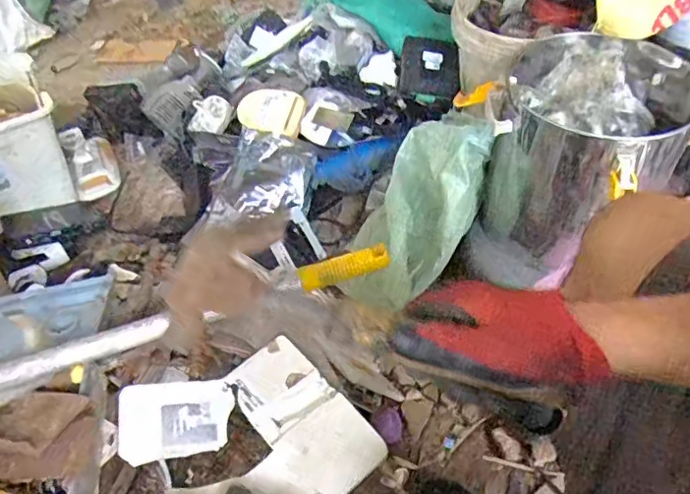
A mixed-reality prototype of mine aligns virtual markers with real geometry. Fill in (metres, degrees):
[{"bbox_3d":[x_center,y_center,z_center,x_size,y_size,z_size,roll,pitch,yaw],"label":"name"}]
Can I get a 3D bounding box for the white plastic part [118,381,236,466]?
[{"bbox_3d":[-0.170,0.172,0.561,0.112,0.010,0.078,-7,53,-17],"label":"white plastic part"}]

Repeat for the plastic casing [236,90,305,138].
[{"bbox_3d":[-0.165,-0.302,1.223,0.142,0.026,0.110,12,69,4],"label":"plastic casing"}]

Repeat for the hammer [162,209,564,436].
[{"bbox_3d":[0.002,0.044,0.361,0.228,0.106,0.026,12,34,-12],"label":"hammer"}]

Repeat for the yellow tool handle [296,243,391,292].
[{"bbox_3d":[-0.001,0.022,0.627,0.103,0.022,0.024,-16,49,-9],"label":"yellow tool handle"}]

